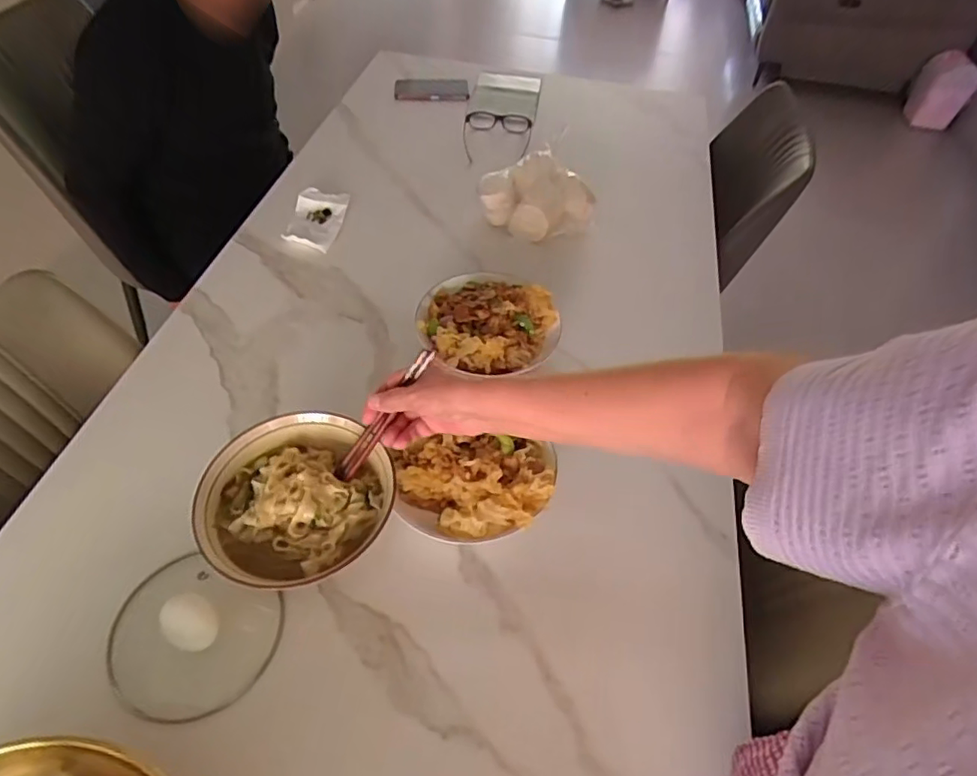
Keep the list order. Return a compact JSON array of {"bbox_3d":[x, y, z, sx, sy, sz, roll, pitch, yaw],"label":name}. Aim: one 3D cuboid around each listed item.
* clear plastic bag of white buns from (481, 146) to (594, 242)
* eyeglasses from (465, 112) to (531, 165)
[{"bbox_3d":[0.081,-0.326,0.993,0.195,0.103,0.122,-10,52,-13],"label":"clear plastic bag of white buns"},{"bbox_3d":[0.019,-0.518,1.196,0.143,0.036,0.178,5,50,-1],"label":"eyeglasses"}]

